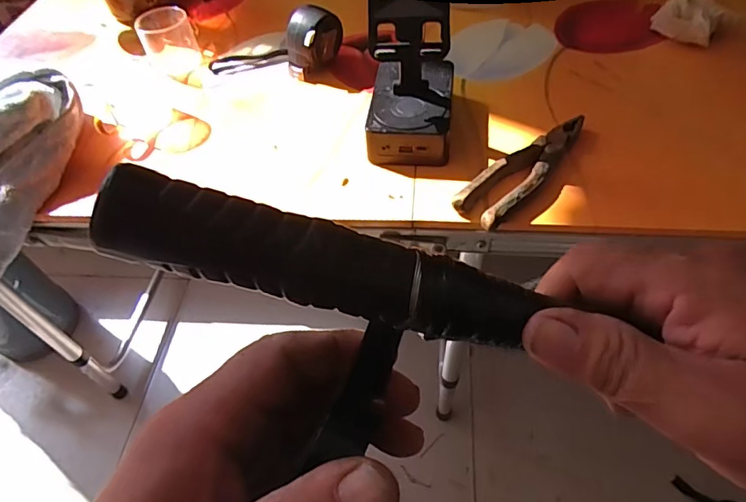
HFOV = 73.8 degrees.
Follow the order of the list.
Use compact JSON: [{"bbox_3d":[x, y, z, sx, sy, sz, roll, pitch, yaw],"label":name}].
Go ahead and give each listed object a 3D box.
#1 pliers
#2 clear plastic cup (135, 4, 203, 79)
[{"bbox_3d":[0.137,-0.074,0.439,0.162,0.018,0.041,-39,58,-23],"label":"pliers"},{"bbox_3d":[-0.246,-0.254,0.598,0.062,0.060,0.068,-3,51,3],"label":"clear plastic cup"}]

